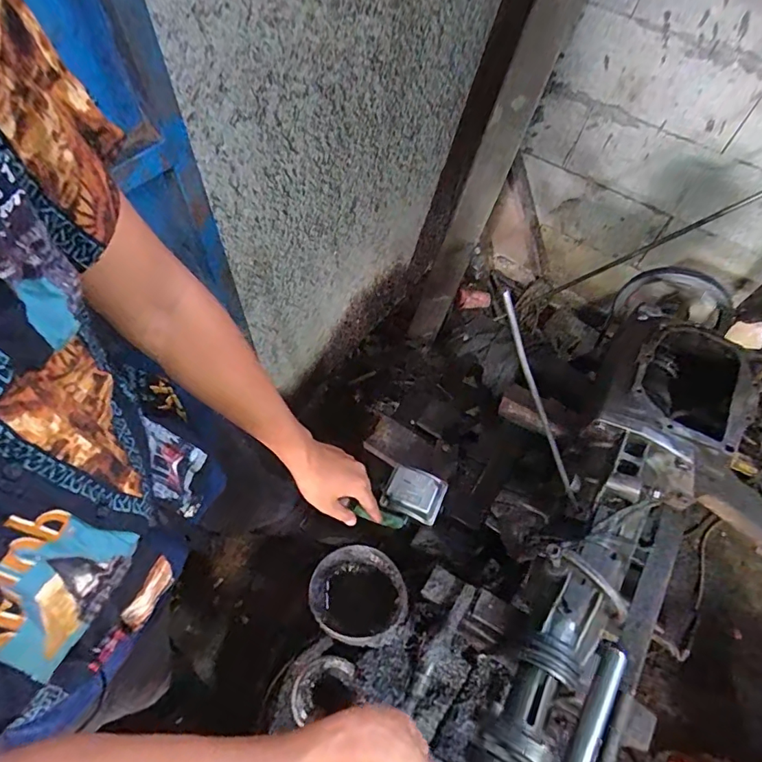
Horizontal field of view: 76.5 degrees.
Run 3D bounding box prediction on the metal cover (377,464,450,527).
[{"bbox_3d":[0.051,0.171,0.734,0.087,0.033,0.073,22,59,9],"label":"metal cover"}]

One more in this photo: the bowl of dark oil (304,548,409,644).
[{"bbox_3d":[-0.025,0.289,0.641,0.130,0.060,0.116,16,55,26],"label":"bowl of dark oil"}]

